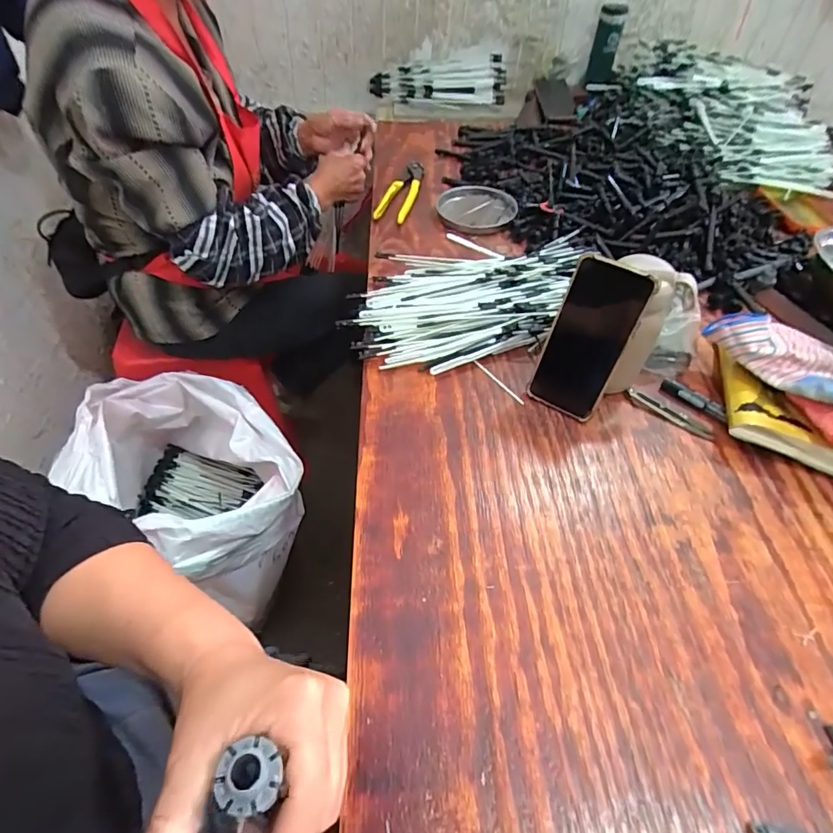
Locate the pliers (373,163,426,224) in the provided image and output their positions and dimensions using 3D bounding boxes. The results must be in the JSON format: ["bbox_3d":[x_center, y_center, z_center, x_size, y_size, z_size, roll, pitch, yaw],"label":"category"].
[{"bbox_3d":[-0.022,-0.398,0.830,0.054,0.021,0.195,12,51,7],"label":"pliers"}]

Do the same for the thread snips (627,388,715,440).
[{"bbox_3d":[0.285,-0.005,0.534,0.097,0.007,0.018,31,57,22],"label":"thread snips"}]

